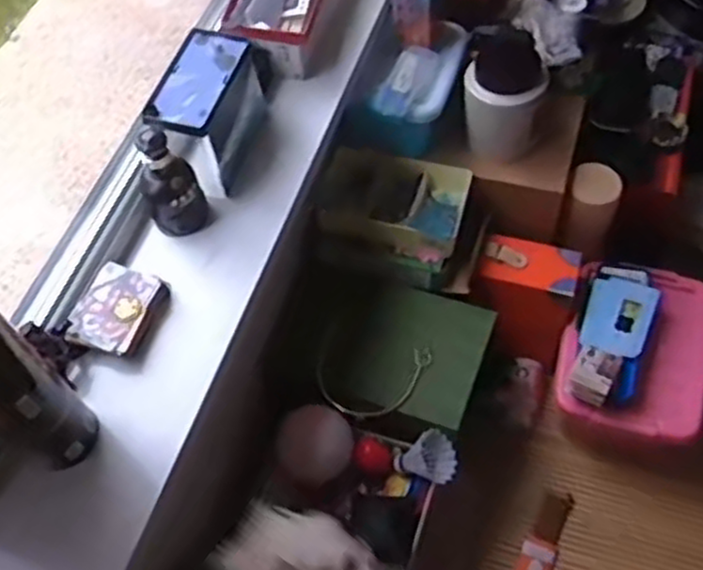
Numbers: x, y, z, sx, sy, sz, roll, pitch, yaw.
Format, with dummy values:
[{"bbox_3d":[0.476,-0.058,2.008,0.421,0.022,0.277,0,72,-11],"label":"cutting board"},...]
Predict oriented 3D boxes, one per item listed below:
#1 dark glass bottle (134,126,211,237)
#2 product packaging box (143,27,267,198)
[{"bbox_3d":[-0.192,-0.104,0.787,0.063,0.129,0.048,-23,60,-10],"label":"dark glass bottle"},{"bbox_3d":[-0.161,-0.187,0.845,0.082,0.123,0.147,15,61,12],"label":"product packaging box"}]

